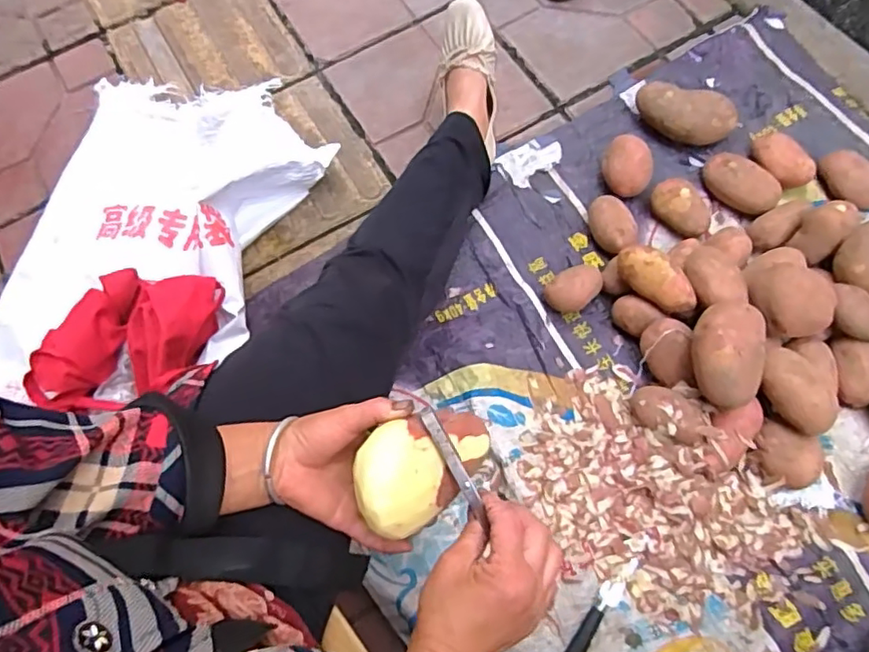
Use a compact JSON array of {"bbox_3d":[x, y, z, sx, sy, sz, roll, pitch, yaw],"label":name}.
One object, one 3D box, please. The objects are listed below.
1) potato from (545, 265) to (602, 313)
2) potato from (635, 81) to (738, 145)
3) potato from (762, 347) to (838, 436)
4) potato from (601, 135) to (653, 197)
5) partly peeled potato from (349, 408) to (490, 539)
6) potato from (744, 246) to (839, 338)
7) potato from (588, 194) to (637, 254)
[{"bbox_3d":[0.199,-0.051,0.854,0.076,0.044,0.058,-35,70,-7],"label":"potato"},{"bbox_3d":[0.386,-0.325,0.933,0.149,0.062,0.072,20,73,13],"label":"potato"},{"bbox_3d":[0.439,0.079,0.734,0.062,0.056,0.110,-25,69,-3],"label":"potato"},{"bbox_3d":[0.291,-0.238,0.911,0.075,0.058,0.087,18,73,13],"label":"potato"},{"bbox_3d":[-0.016,0.108,0.477,0.132,0.062,0.077,-27,95,-46],"label":"partly peeled potato"},{"bbox_3d":[0.445,-0.048,0.768,0.090,0.066,0.122,-10,69,3],"label":"potato"},{"bbox_3d":[0.262,-0.149,0.890,0.060,0.048,0.093,-19,69,-1],"label":"potato"}]

